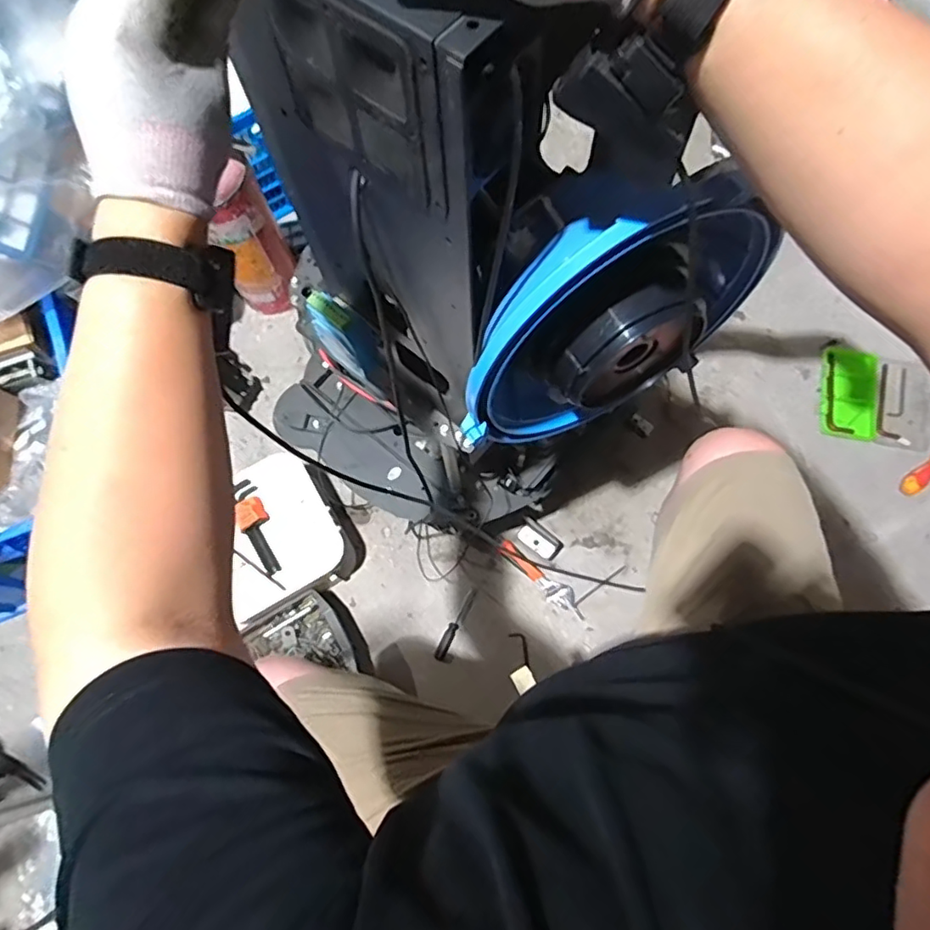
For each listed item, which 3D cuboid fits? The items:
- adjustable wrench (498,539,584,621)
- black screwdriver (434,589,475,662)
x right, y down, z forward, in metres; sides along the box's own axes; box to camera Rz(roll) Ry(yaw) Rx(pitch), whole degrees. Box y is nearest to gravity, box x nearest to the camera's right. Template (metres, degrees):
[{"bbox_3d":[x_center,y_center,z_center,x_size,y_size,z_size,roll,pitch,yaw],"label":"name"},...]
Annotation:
[{"bbox_3d":[0.142,0.212,1.096,0.191,0.019,0.042,36,76,13],"label":"adjustable wrench"},{"bbox_3d":[-0.019,0.288,1.078,0.020,0.012,0.139,24,73,10],"label":"black screwdriver"}]

